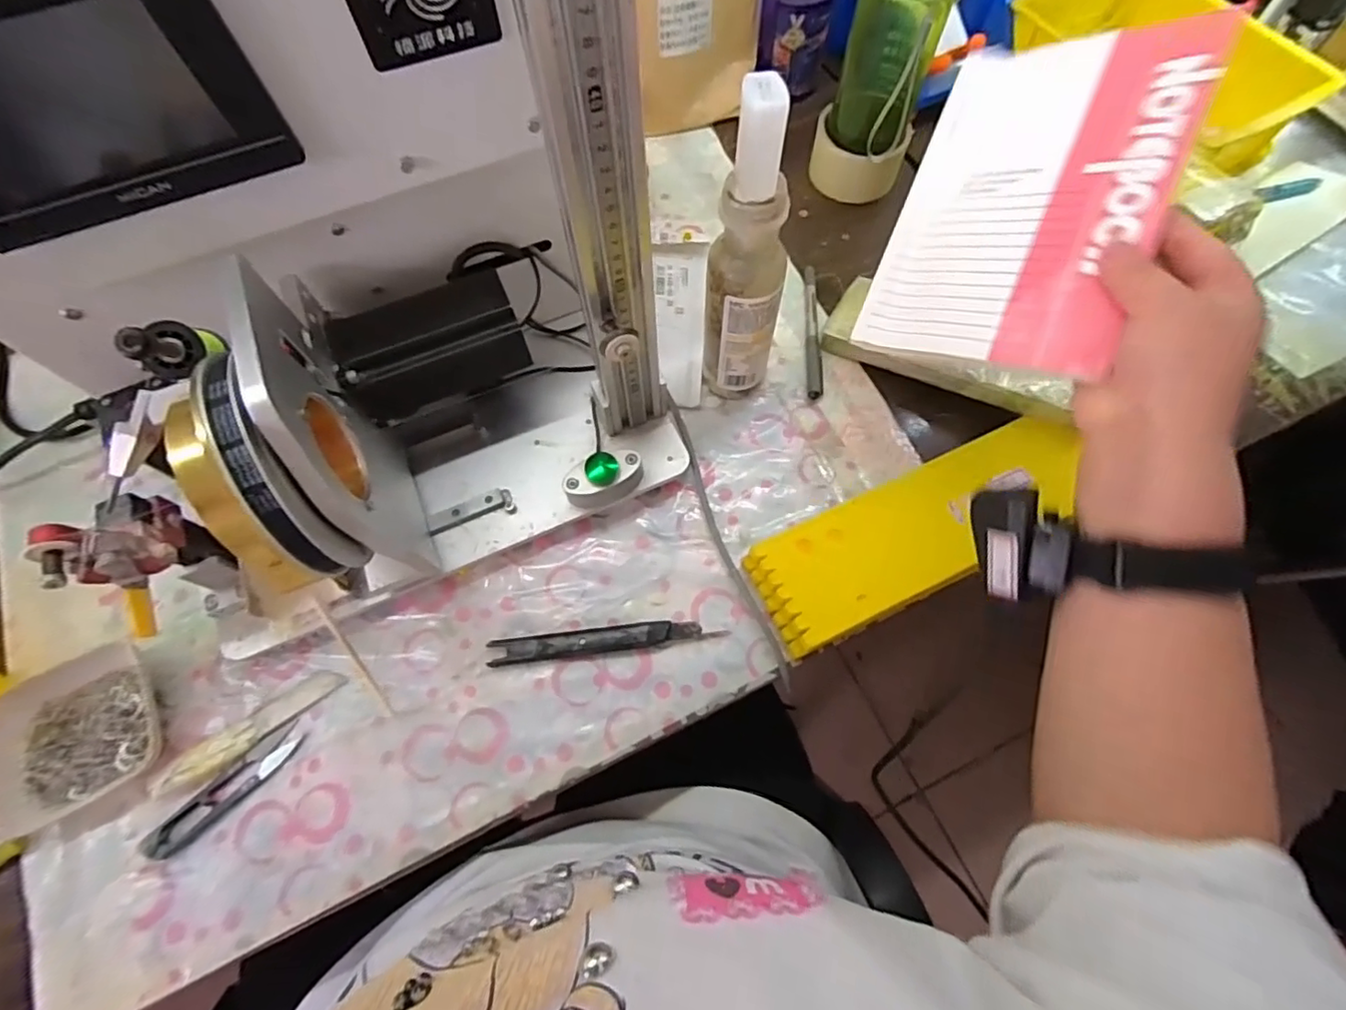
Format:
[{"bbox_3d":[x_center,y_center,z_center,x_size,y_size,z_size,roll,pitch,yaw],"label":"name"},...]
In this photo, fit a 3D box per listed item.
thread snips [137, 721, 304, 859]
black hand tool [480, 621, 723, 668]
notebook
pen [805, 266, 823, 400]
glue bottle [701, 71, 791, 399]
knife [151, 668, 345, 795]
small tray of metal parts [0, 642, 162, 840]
[{"bbox_3d":[-0.290,0.186,0.386,0.105,0.005,0.021,-41,72,-15],"label":"thread snips"},{"bbox_3d":[-0.048,0.095,0.418,0.158,0.014,0.019,-7,67,-2],"label":"black hand tool"},{"bbox_3d":[0.200,-0.176,0.338,0.135,0.012,0.192,22,90,37],"label":"notebook"},{"bbox_3d":[0.120,-0.152,0.513,0.013,0.013,0.133,1,67,1],"label":"pen"},{"bbox_3d":[0.050,-0.150,0.392,0.045,0.222,0.046,37,73,15],"label":"glue bottle"},{"bbox_3d":[-0.283,0.151,0.400,0.123,0.012,0.026,-32,70,-12],"label":"knife"},{"bbox_3d":[-0.395,0.153,0.390,0.098,0.025,0.093,-25,69,-9],"label":"small tray of metal parts"}]

